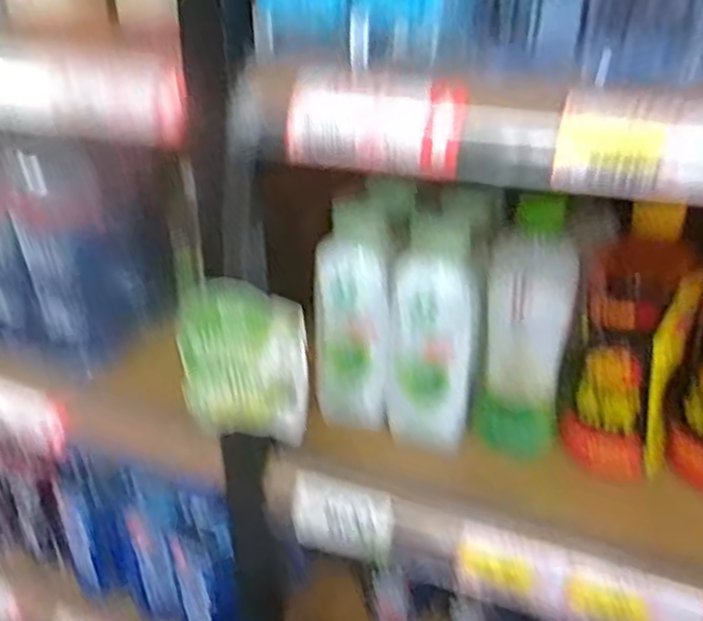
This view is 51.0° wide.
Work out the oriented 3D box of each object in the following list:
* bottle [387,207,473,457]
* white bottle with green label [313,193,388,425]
[{"bbox_3d":[0.055,0.019,0.515,0.059,0.169,0.035,5,28,13],"label":"bottle"},{"bbox_3d":[0.002,0.004,0.549,0.056,0.157,0.065,-3,27,-4],"label":"white bottle with green label"}]

